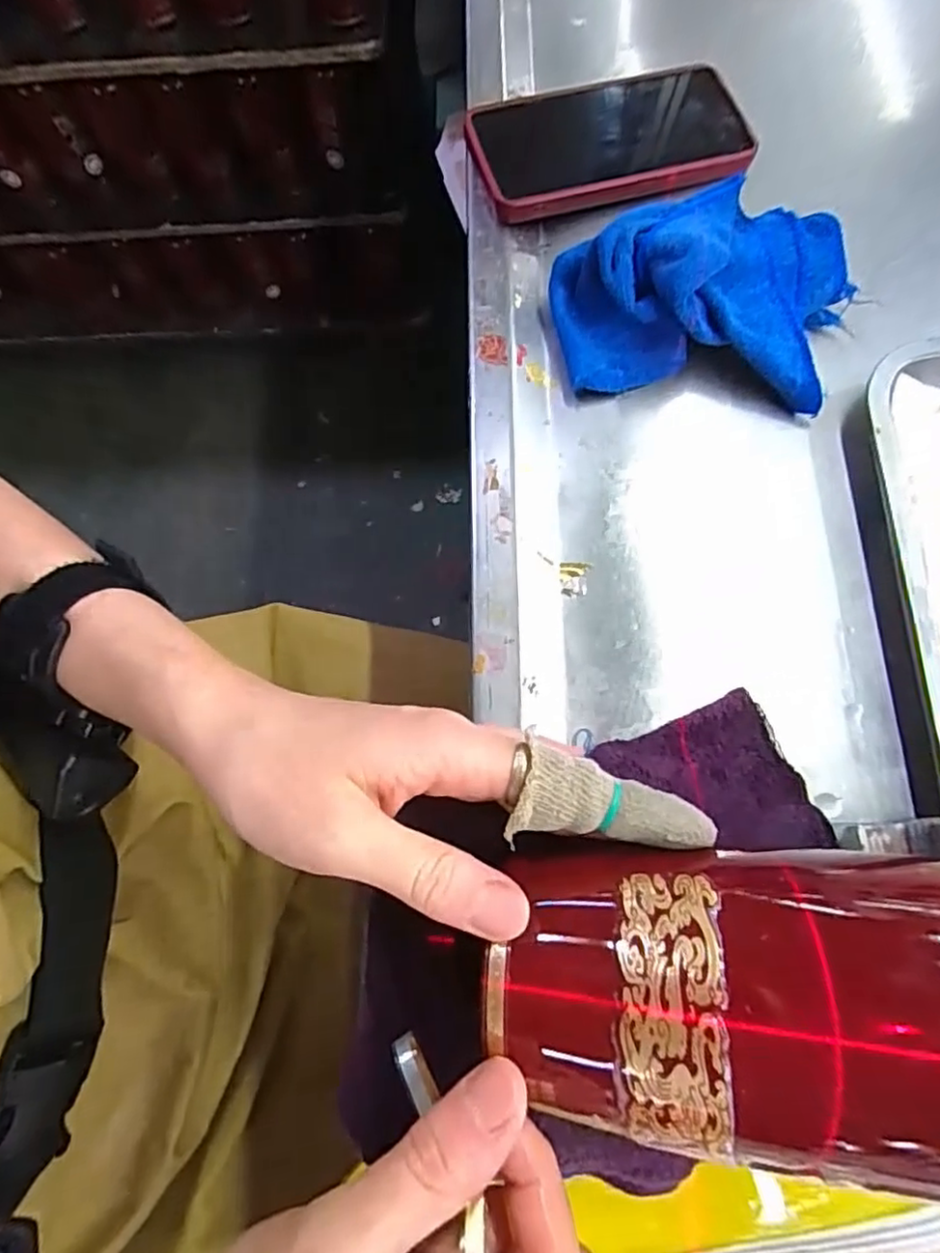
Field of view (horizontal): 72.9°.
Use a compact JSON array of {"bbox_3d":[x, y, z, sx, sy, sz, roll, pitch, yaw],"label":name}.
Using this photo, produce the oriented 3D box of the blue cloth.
[{"bbox_3d":[0.127,-0.185,0.340,0.162,0.055,0.118,7,73,3],"label":"blue cloth"}]

